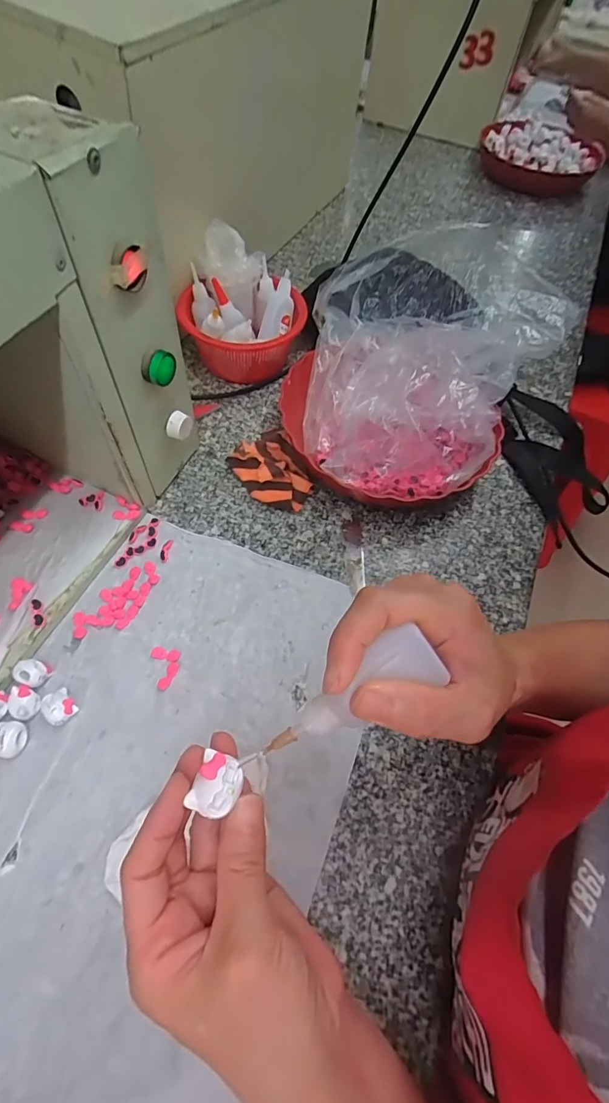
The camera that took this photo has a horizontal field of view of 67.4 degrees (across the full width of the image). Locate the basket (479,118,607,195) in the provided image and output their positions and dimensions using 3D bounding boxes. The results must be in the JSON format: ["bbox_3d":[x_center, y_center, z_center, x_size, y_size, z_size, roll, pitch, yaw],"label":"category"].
[{"bbox_3d":[0.484,-0.825,0.943,0.244,0.054,0.264,22,61,9],"label":"basket"}]

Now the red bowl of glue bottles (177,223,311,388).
[{"bbox_3d":[-0.072,-0.286,0.547,0.140,0.119,0.128,2,60,-4],"label":"red bowl of glue bottles"}]

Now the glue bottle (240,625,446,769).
[{"bbox_3d":[0.016,0.069,0.199,0.093,0.018,0.025,-41,67,11],"label":"glue bottle"}]

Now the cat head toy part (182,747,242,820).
[{"bbox_3d":[-0.039,0.104,0.203,0.020,0.007,0.023,22,61,9],"label":"cat head toy part"}]

